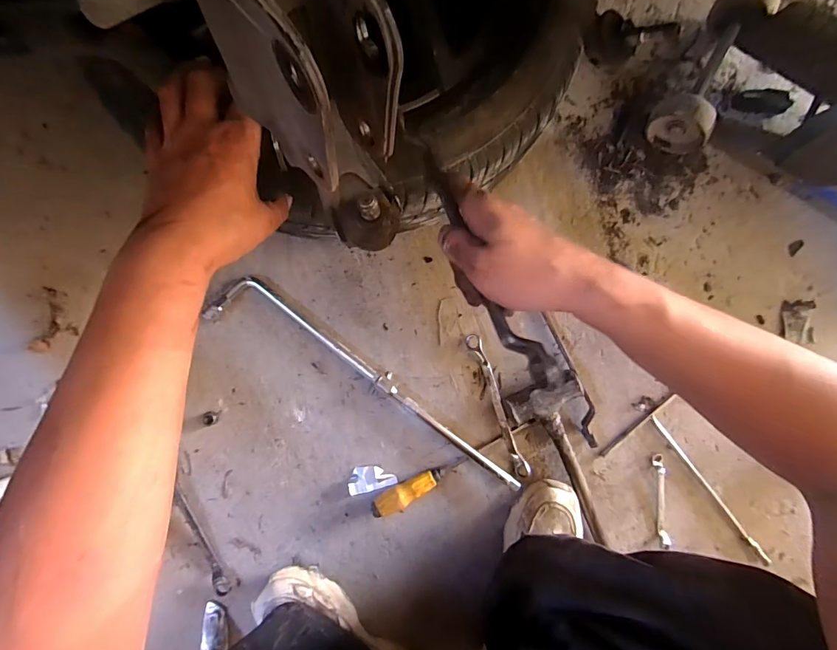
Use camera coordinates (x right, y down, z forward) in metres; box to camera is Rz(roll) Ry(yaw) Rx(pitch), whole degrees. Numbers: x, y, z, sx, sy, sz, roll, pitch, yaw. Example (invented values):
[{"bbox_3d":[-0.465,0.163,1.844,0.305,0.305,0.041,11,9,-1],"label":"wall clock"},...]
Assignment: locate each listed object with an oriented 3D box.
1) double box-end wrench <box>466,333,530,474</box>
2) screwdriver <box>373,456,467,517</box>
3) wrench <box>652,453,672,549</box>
[{"bbox_3d":[0.116,0.116,0.608,0.020,0.018,0.215,-21,90,-5],"label":"double box-end wrench"},{"bbox_3d":[0.001,0.219,0.582,0.140,0.031,0.027,-27,90,-5],"label":"screwdriver"},{"bbox_3d":[0.359,0.259,0.621,0.018,0.011,0.133,-3,88,-5],"label":"wrench"}]

